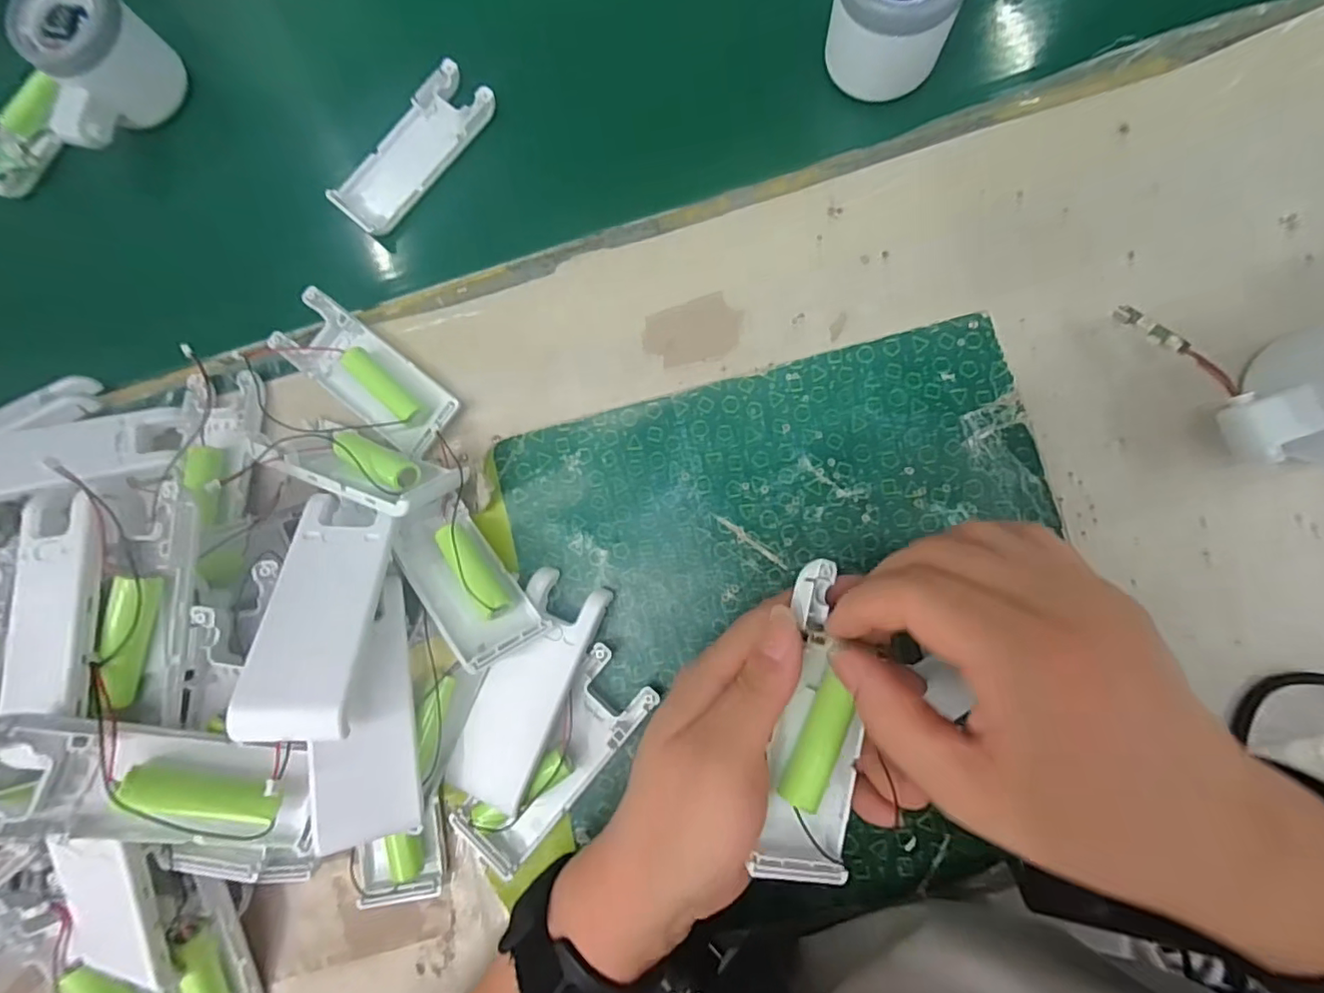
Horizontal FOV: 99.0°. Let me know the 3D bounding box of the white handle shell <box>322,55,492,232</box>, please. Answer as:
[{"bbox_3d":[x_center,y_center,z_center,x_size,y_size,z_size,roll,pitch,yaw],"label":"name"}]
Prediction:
[{"bbox_3d":[-0.142,-0.197,0.321,0.042,0.009,0.102,42,88,10],"label":"white handle shell"}]

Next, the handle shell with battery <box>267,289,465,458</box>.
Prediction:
[{"bbox_3d":[-0.151,-0.062,0.292,0.102,0.017,0.039,38,88,10],"label":"handle shell with battery"}]

